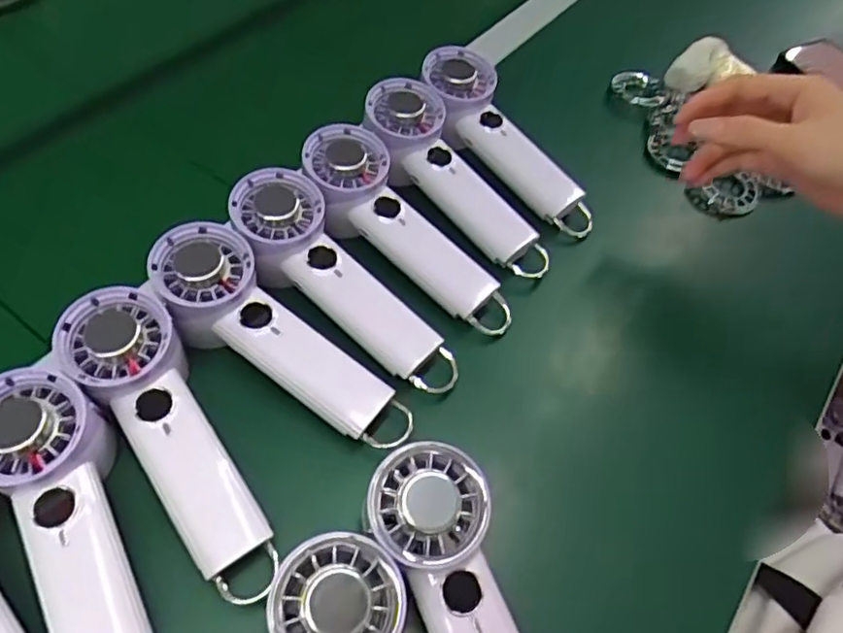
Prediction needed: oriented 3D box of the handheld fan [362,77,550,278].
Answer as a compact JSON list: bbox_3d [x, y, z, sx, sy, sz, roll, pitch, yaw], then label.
[{"bbox_3d":[0.028,-0.109,0.495,0.065,0.050,0.197,-40,89,-27],"label":"handheld fan"}]

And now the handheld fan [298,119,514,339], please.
[{"bbox_3d":[-0.010,-0.063,0.463,0.199,0.040,0.066,45,62,1],"label":"handheld fan"}]

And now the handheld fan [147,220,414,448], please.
[{"bbox_3d":[-0.091,0.018,0.408,0.197,0.047,0.062,39,60,2],"label":"handheld fan"}]

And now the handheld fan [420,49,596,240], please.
[{"bbox_3d":[0.074,-0.142,0.521,0.061,0.046,0.193,-38,87,-26],"label":"handheld fan"}]

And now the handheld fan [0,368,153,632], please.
[{"bbox_3d":[-0.179,0.118,0.324,0.065,0.040,0.194,-22,75,-18],"label":"handheld fan"}]

